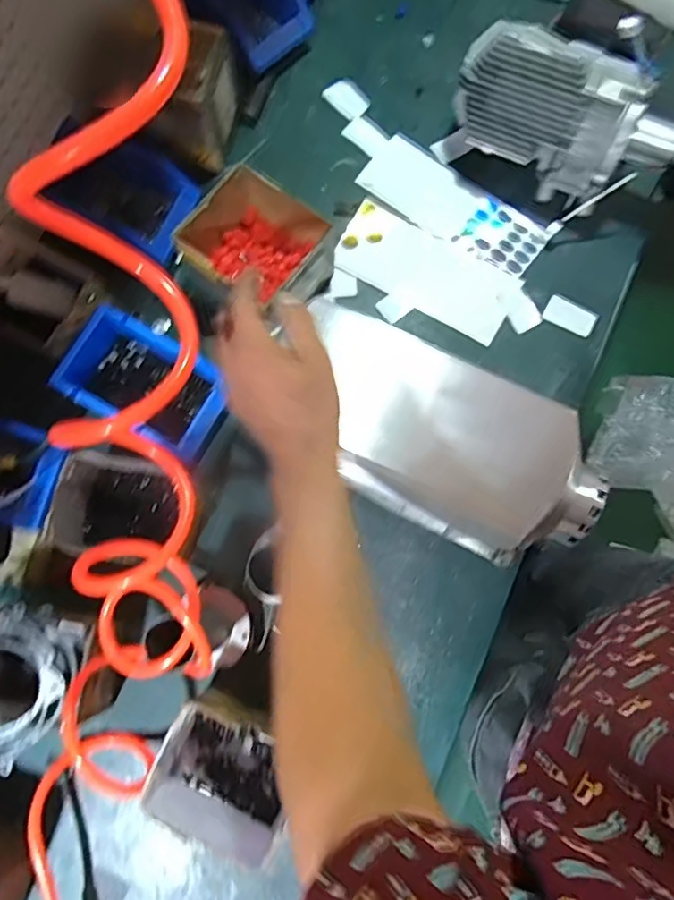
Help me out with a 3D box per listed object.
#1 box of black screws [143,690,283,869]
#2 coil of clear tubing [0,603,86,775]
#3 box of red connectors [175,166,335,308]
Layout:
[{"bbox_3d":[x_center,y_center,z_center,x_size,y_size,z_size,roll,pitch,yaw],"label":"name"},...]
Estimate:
[{"bbox_3d":[-0.110,0.334,0.601,0.142,0.106,0.121,23,80,5],"label":"box of black screws"},{"bbox_3d":[-0.342,0.232,0.562,0.147,0.023,0.153,0,79,1],"label":"coil of clear tubing"},{"bbox_3d":[-0.101,-0.243,0.700,0.154,0.091,0.129,35,81,7],"label":"box of red connectors"}]

